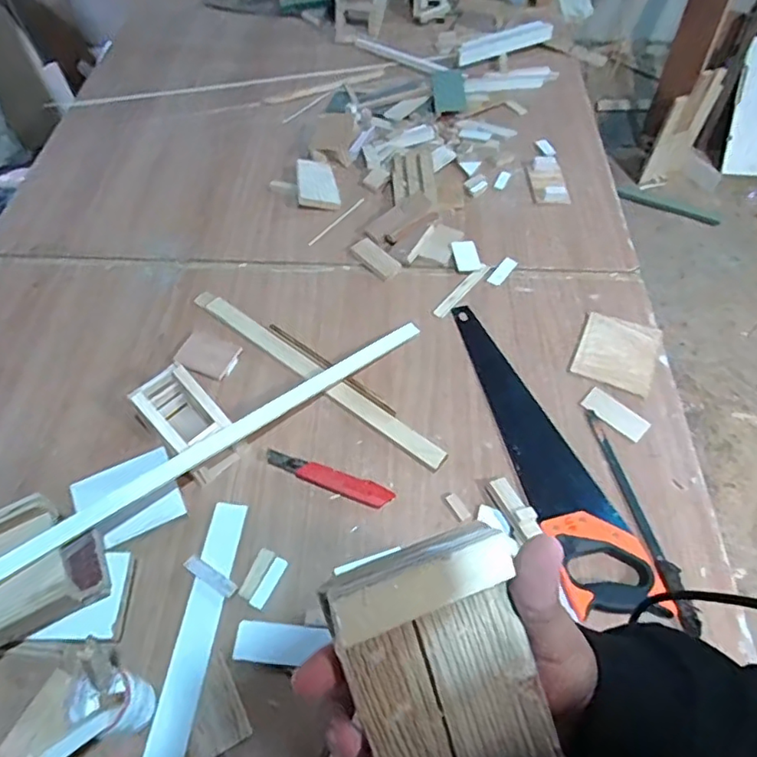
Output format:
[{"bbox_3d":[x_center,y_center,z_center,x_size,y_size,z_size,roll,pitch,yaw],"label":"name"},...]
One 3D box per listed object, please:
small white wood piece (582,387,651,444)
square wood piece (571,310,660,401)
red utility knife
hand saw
[{"bbox_3d":[0.352,0.051,0.837,0.044,0.007,0.094,-39,64,-23],"label":"small white wood piece"},{"bbox_3d":[0.381,-0.045,0.901,0.114,0.007,0.141,22,59,15],"label":"square wood piece"},{"bbox_3d":[-0.070,0.138,0.774,0.179,0.016,0.033,16,57,11],"label":"red utility knife"},{"bbox_3d":[0.239,0.079,0.808,0.117,0.027,0.504,-11,56,-7],"label":"hand saw"}]

